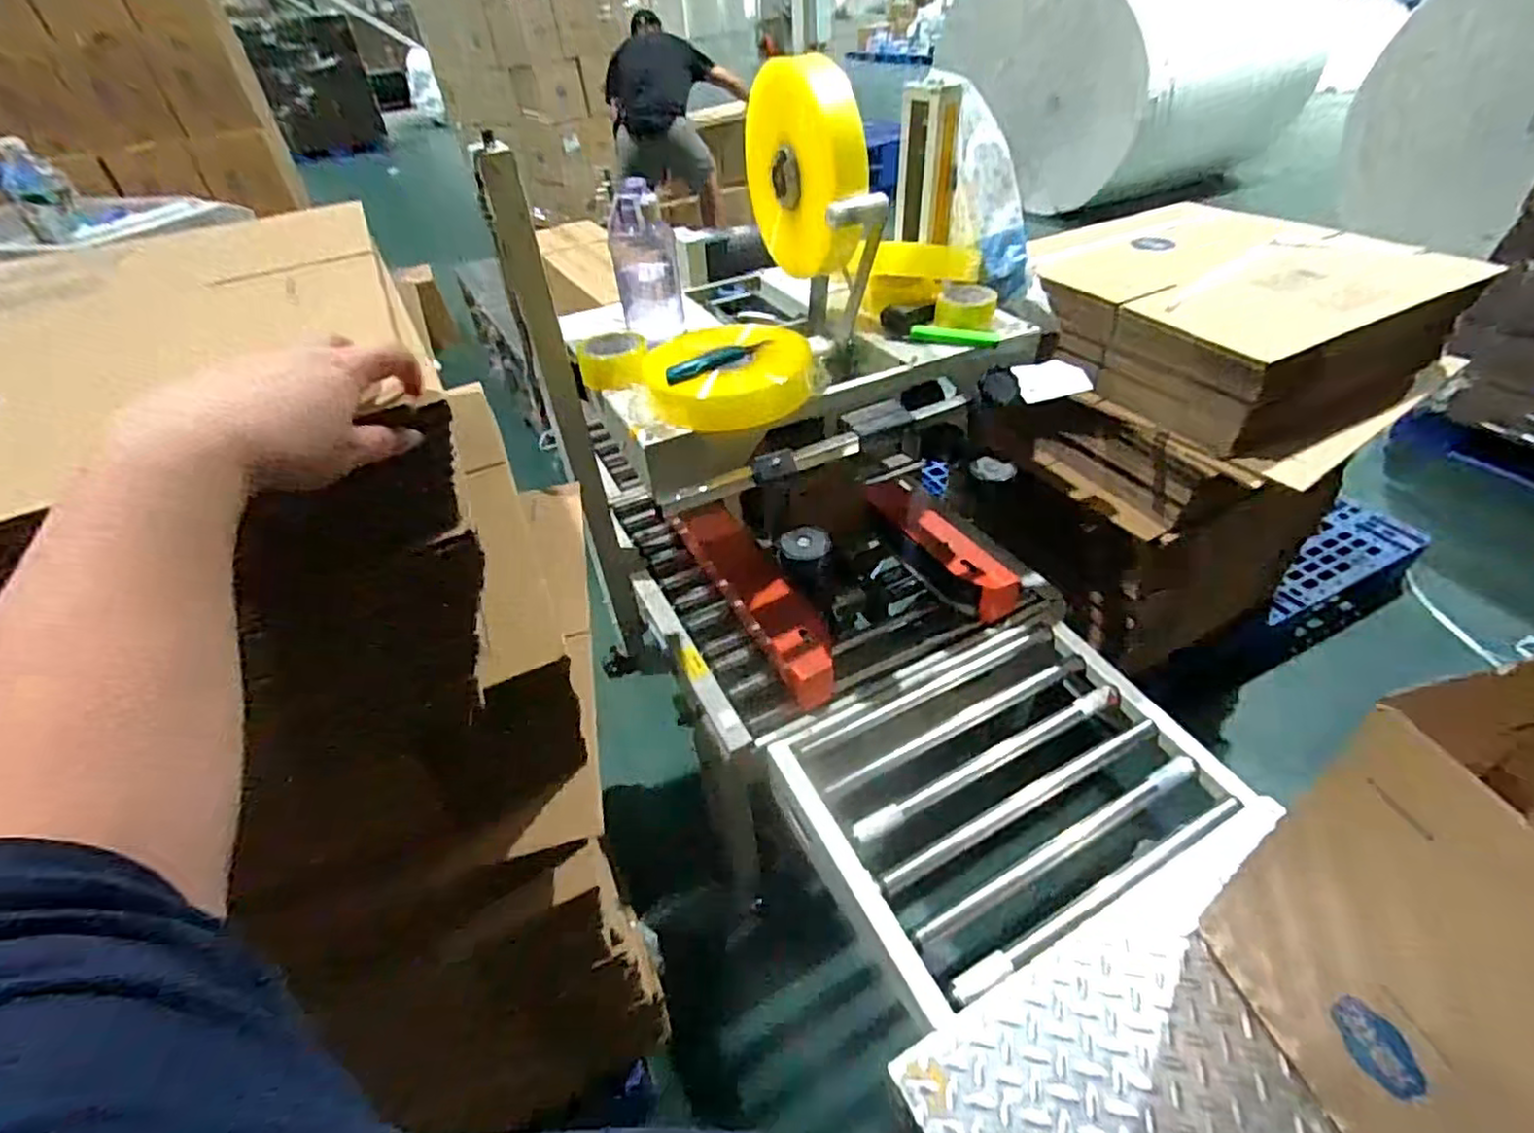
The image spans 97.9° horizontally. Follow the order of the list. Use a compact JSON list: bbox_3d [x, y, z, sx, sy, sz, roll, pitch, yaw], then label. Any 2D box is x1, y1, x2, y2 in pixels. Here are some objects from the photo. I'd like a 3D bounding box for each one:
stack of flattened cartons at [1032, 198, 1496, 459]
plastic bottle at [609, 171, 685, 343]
[{"bbox_3d":[0.821,-0.458,1.204,0.558,0.191,0.550,-23,45,-19],"label":"stack of flattened cartons"},{"bbox_3d":[-0.181,-0.462,1.006,0.090,0.202,0.112,-8,42,-4],"label":"plastic bottle"}]

